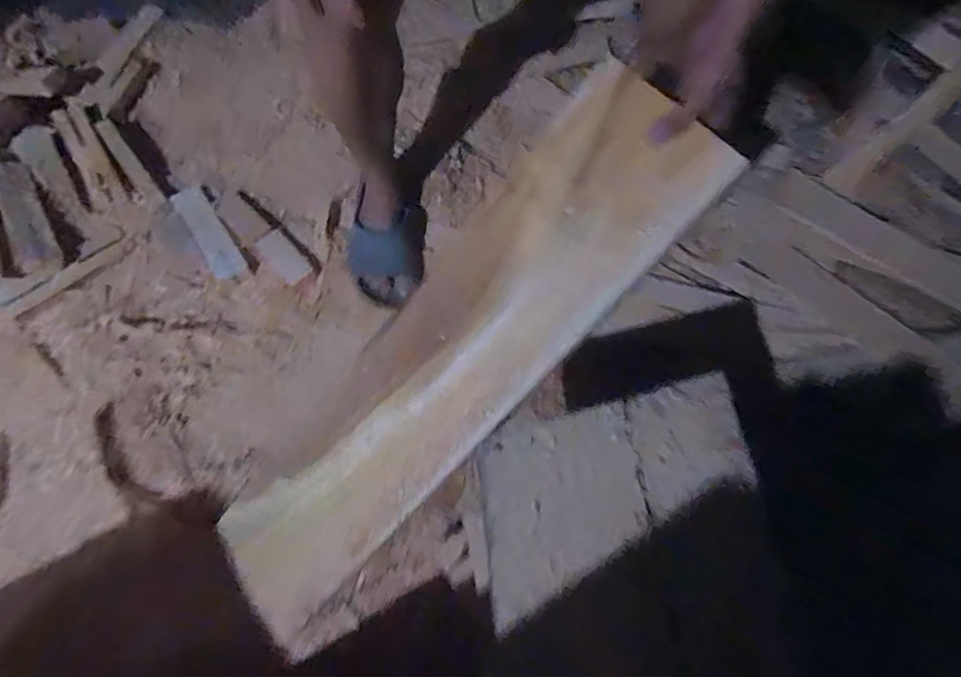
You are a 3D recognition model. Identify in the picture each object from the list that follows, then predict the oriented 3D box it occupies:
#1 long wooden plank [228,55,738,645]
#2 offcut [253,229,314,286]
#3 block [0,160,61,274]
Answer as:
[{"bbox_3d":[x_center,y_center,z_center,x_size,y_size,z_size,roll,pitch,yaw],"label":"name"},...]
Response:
[{"bbox_3d":[-0.053,0.046,0.618,0.183,0.024,0.745,45,103,14],"label":"long wooden plank"},{"bbox_3d":[-0.332,-0.138,0.907,0.051,0.010,0.105,-43,74,-12],"label":"offcut"},{"bbox_3d":[-0.718,-0.194,0.851,0.055,0.020,0.196,-16,77,-32],"label":"block"}]

